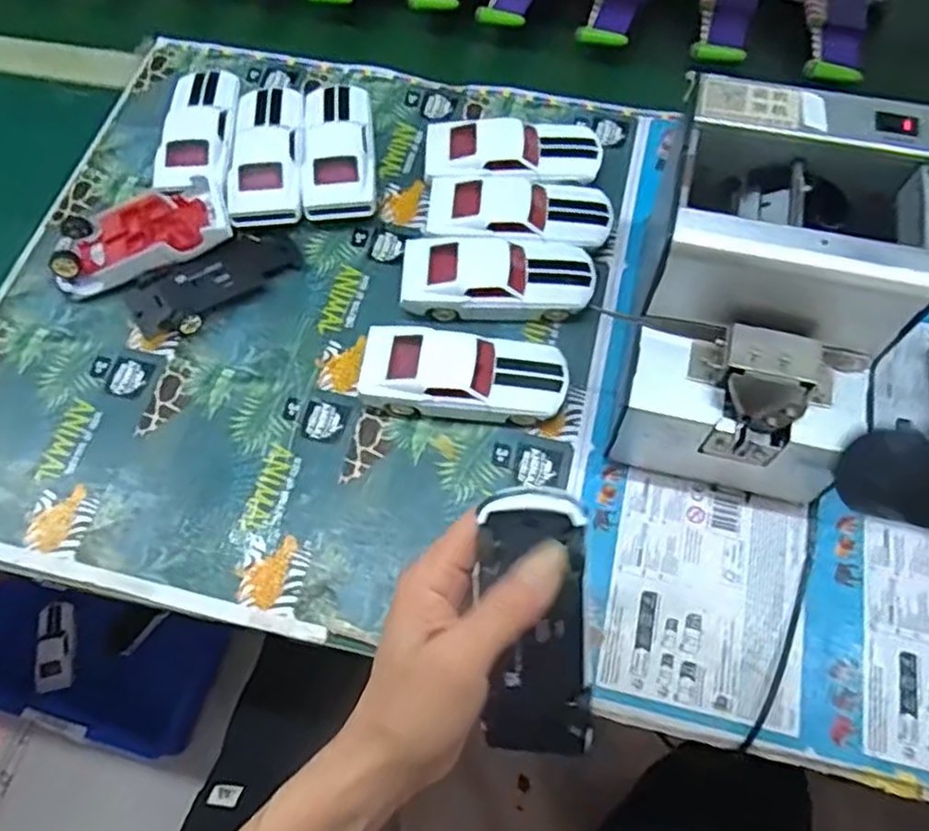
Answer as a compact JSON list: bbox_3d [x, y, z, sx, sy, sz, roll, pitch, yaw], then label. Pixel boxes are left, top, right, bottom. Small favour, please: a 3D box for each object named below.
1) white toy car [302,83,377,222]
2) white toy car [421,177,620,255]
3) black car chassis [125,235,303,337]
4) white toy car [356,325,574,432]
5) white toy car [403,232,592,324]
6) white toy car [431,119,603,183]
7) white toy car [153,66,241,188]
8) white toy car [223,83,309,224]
[{"bbox_3d":[-0.094,-0.201,0.527,0.051,0.030,0.123,-4,64,-1],"label":"white toy car"},{"bbox_3d":[0.039,-0.140,0.496,0.128,0.035,0.056,-1,64,0],"label":"white toy car"},{"bbox_3d":[-0.176,-0.096,0.490,0.118,0.015,0.049,-33,68,-14],"label":"black car chassis"},{"bbox_3d":[0.000,-0.026,0.443,0.130,0.036,0.055,6,66,5],"label":"white toy car"},{"bbox_3d":[0.023,-0.094,0.475,0.130,0.035,0.056,0,66,2],"label":"white toy car"},{"bbox_3d":[0.037,-0.194,0.519,0.131,0.035,0.063,-3,65,1],"label":"white toy car"},{"bbox_3d":[-0.203,-0.220,0.540,0.058,0.032,0.133,-1,65,2],"label":"white toy car"},{"bbox_3d":[-0.146,-0.201,0.528,0.054,0.027,0.132,-3,64,0],"label":"white toy car"}]

